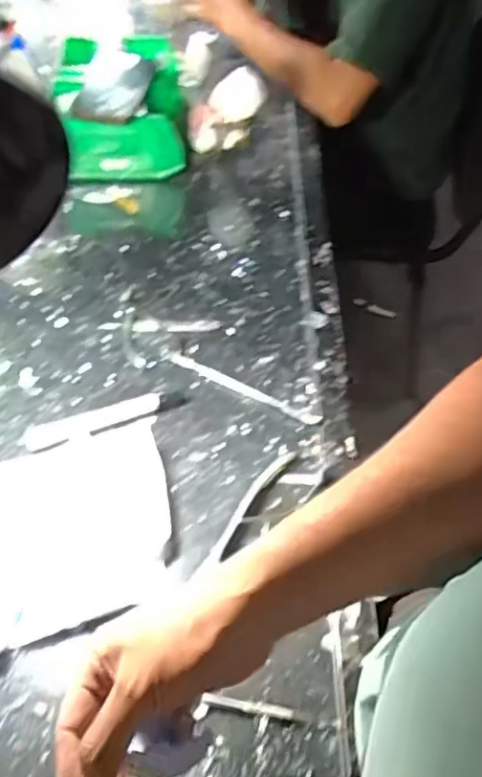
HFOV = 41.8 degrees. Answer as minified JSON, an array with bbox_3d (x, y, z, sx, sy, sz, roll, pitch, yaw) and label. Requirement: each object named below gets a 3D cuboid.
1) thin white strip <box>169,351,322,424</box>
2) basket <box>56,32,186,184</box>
[{"bbox_3d":[0.002,-0.001,0.631,0.166,0.004,0.013,23,54,14],"label":"thin white strip"},{"bbox_3d":[-0.162,-0.384,0.852,0.155,0.097,0.233,-4,53,-7],"label":"basket"}]

